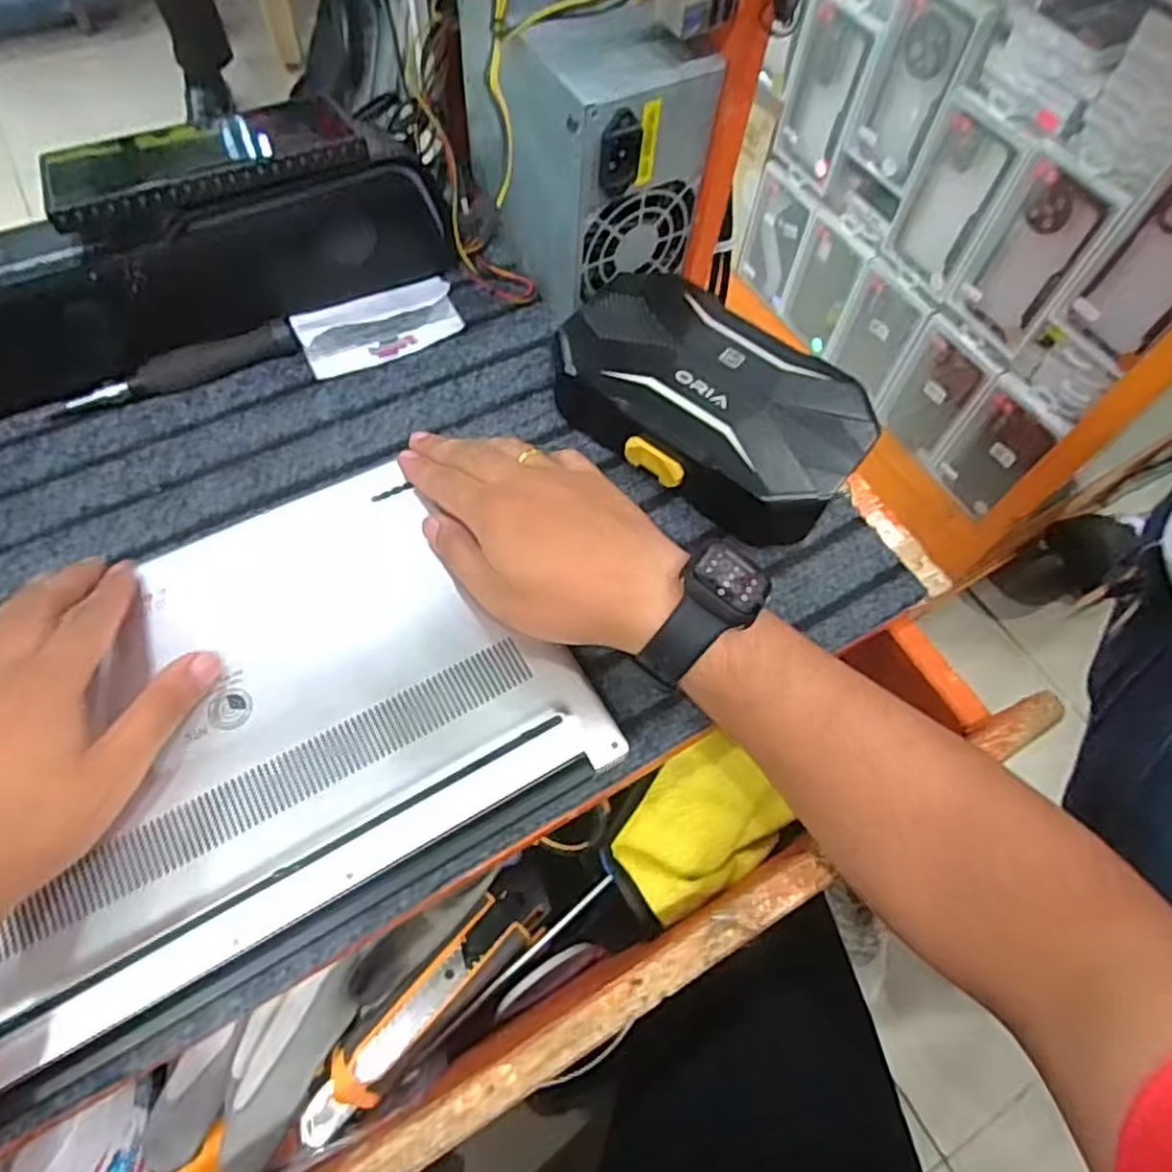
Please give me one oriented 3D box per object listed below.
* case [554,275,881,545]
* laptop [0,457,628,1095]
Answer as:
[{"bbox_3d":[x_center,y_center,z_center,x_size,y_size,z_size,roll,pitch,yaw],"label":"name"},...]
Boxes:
[{"bbox_3d":[0.071,-0.108,0.432,0.118,0.050,0.186,-39,71,-21],"label":"case"},{"bbox_3d":[-0.168,0.064,0.343,0.303,0.013,0.200,-27,67,-16],"label":"laptop"}]

